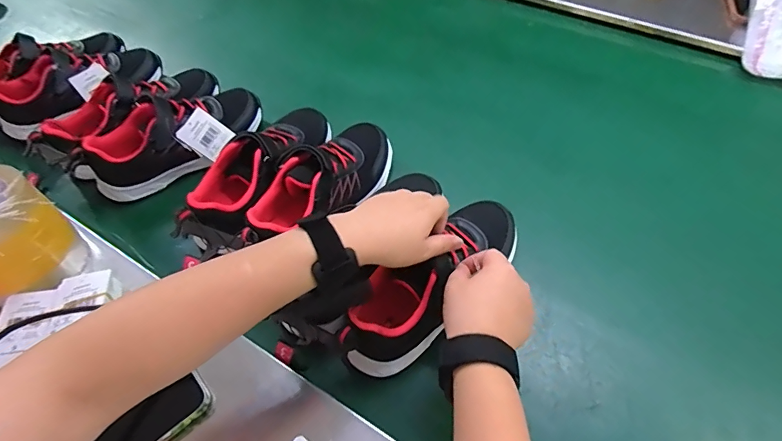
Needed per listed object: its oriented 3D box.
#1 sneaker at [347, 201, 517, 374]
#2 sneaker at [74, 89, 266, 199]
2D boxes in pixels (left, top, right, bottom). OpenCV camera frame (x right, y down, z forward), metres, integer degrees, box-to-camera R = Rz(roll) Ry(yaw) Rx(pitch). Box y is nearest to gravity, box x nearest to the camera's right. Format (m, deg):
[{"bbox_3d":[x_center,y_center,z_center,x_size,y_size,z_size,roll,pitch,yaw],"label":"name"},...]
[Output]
[{"bbox_3d":[0.045,0.059,0.459,0.083,0.077,0.230,36,65,25],"label":"sneaker"},{"bbox_3d":[-0.296,-0.114,0.606,0.249,0.086,0.094,-32,58,-22],"label":"sneaker"}]

